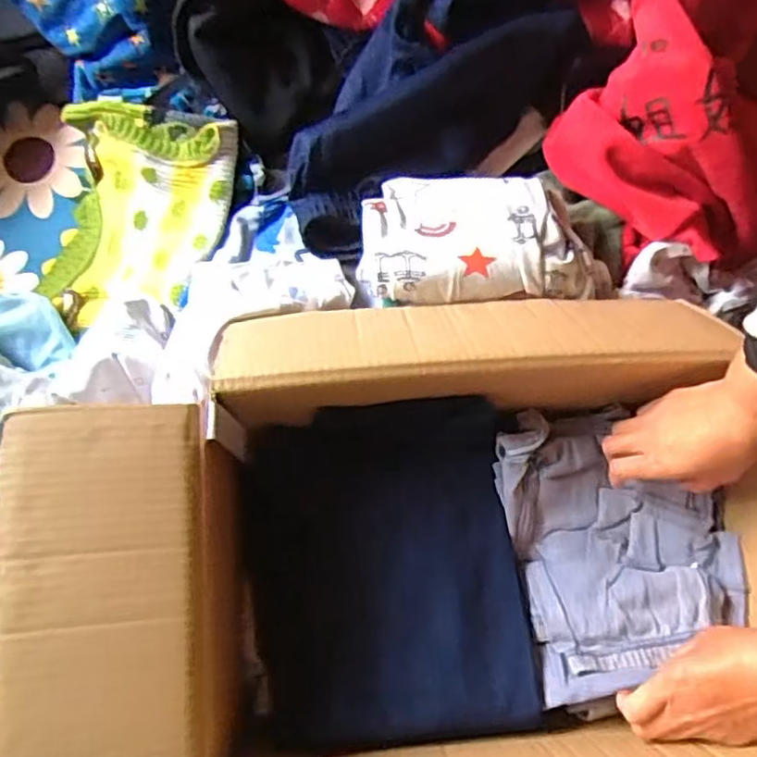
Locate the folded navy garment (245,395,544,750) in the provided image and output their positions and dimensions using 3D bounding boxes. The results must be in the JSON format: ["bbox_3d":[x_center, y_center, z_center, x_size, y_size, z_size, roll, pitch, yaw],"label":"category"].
[{"bbox_3d":[0.008,0.161,0.583,0.222,0.028,0.272,-8,72,-1],"label":"folded navy garment"}]

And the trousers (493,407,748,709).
[{"bbox_3d":[0.212,0.142,0.589,0.196,0.038,0.233,-8,72,-1],"label":"trousers"}]

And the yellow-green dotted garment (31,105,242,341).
[{"bbox_3d":[-0.271,-0.172,0.748,0.213,0.131,0.216,0,72,1],"label":"yellow-green dotted garment"}]

